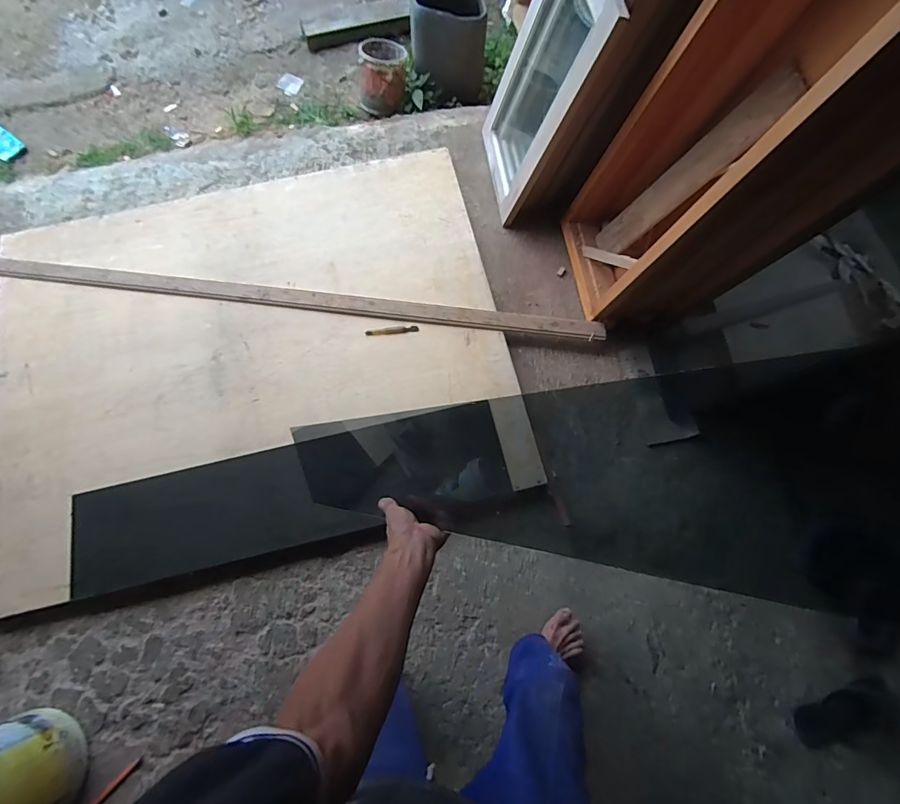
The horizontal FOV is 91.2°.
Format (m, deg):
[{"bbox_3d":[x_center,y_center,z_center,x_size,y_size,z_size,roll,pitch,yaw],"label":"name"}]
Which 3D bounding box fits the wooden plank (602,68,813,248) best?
[{"bbox_3d":[0.610,-0.585,1.160,0.035,0.568,0.138,5,67,-27],"label":"wooden plank"}]

